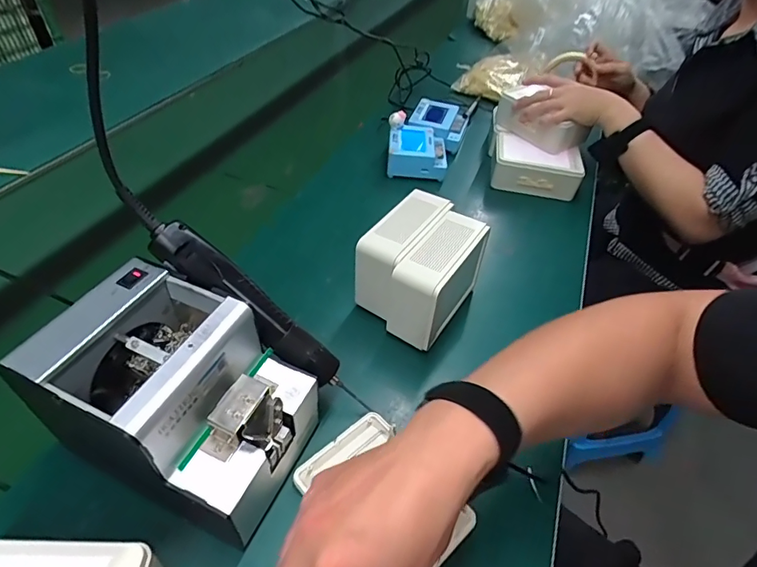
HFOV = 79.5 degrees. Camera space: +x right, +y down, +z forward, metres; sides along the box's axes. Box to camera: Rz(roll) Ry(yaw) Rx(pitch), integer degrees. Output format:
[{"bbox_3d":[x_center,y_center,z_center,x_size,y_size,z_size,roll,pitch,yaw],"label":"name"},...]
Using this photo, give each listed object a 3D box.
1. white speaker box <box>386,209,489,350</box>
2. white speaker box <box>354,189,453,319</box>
[{"bbox_3d":[0.069,-0.002,0.523,0.064,0.107,0.128,26,49,21],"label":"white speaker box"},{"bbox_3d":[0.028,-0.031,0.553,0.061,0.114,0.133,23,48,18],"label":"white speaker box"}]

